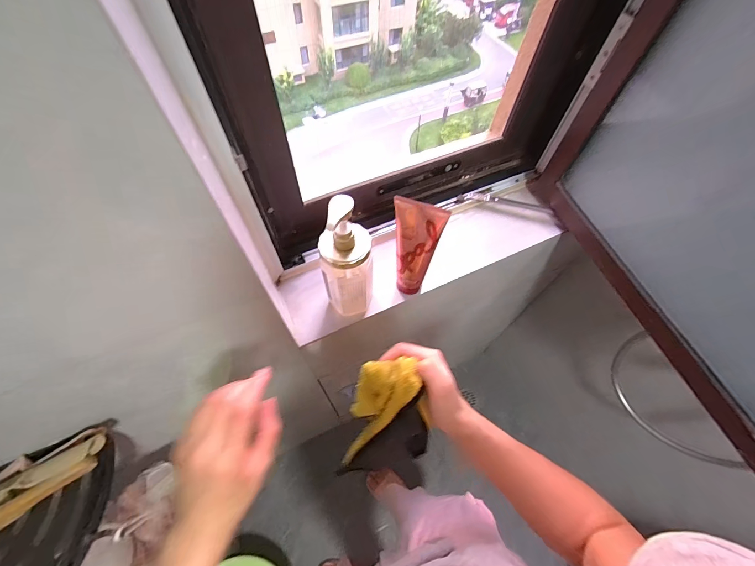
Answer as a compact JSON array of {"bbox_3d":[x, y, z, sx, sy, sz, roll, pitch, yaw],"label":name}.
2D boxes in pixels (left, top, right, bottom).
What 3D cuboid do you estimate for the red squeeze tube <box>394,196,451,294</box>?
[{"bbox_3d":[0.052,-0.045,0.486,0.069,0.179,0.030,15,61,7],"label":"red squeeze tube"}]

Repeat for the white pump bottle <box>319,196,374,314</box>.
[{"bbox_3d":[-0.044,-0.029,0.465,0.071,0.219,0.070,-12,61,-9],"label":"white pump bottle"}]

